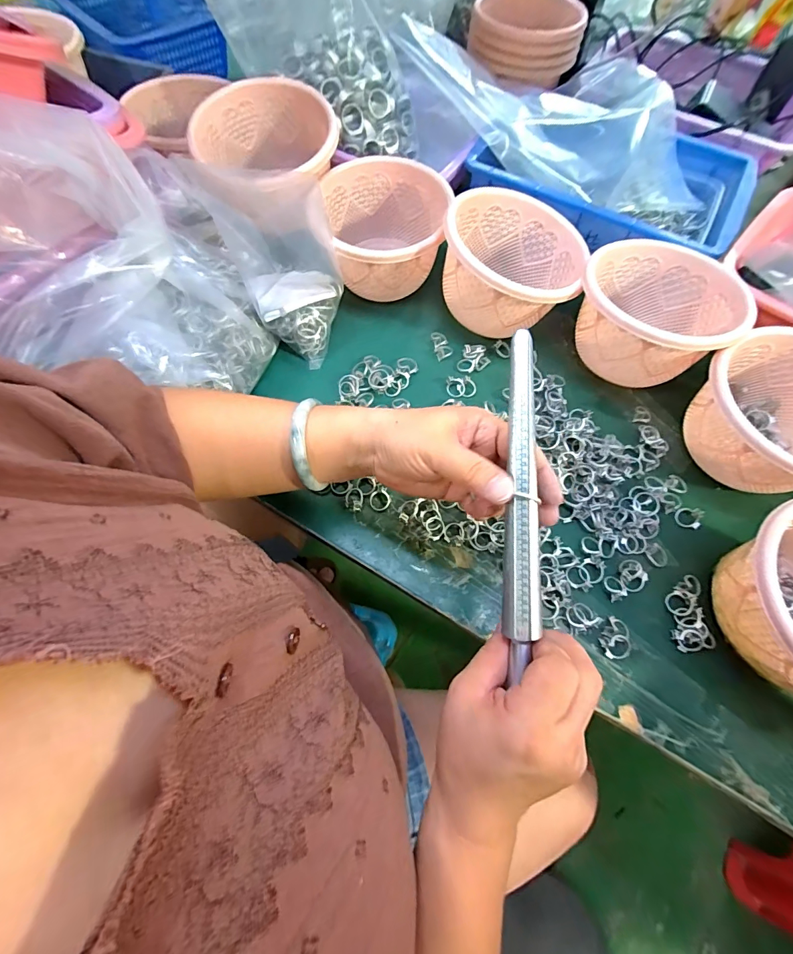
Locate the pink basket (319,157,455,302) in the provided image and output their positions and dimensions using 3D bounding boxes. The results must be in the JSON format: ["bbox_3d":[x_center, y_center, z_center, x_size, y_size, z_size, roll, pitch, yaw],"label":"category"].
[{"bbox_3d":[-0.008,-0.266,0.443,0.125,0.077,0.142,-11,67,-7],"label":"pink basket"}]

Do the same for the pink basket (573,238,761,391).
[{"bbox_3d":[0.253,-0.162,0.399,0.134,0.077,0.140,1,66,-2],"label":"pink basket"}]

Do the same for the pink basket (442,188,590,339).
[{"bbox_3d":[0.118,-0.222,0.415,0.135,0.077,0.136,19,67,5],"label":"pink basket"}]

